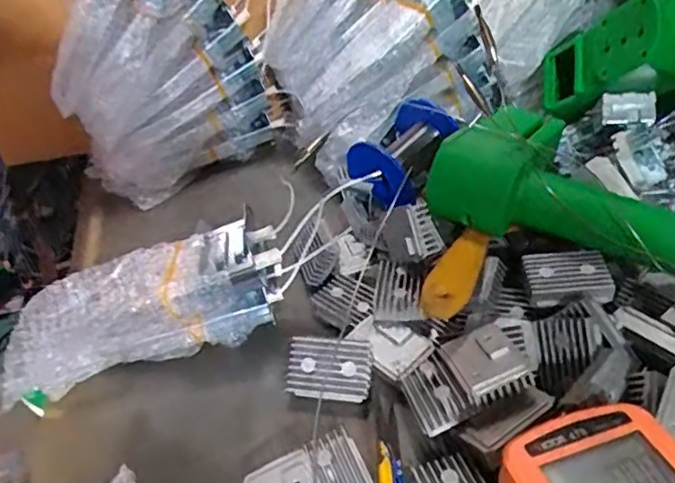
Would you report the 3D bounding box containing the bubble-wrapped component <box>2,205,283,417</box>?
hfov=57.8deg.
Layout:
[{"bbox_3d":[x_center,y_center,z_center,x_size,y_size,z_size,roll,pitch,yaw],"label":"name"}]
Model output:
[{"bbox_3d":[-0.118,0.036,0.371,0.162,0.054,0.072,-17,38,-15],"label":"bubble-wrapped component"}]

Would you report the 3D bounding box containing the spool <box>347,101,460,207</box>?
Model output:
[{"bbox_3d":[0.046,-0.068,0.472,0.054,0.054,0.080,23,45,33],"label":"spool"}]

